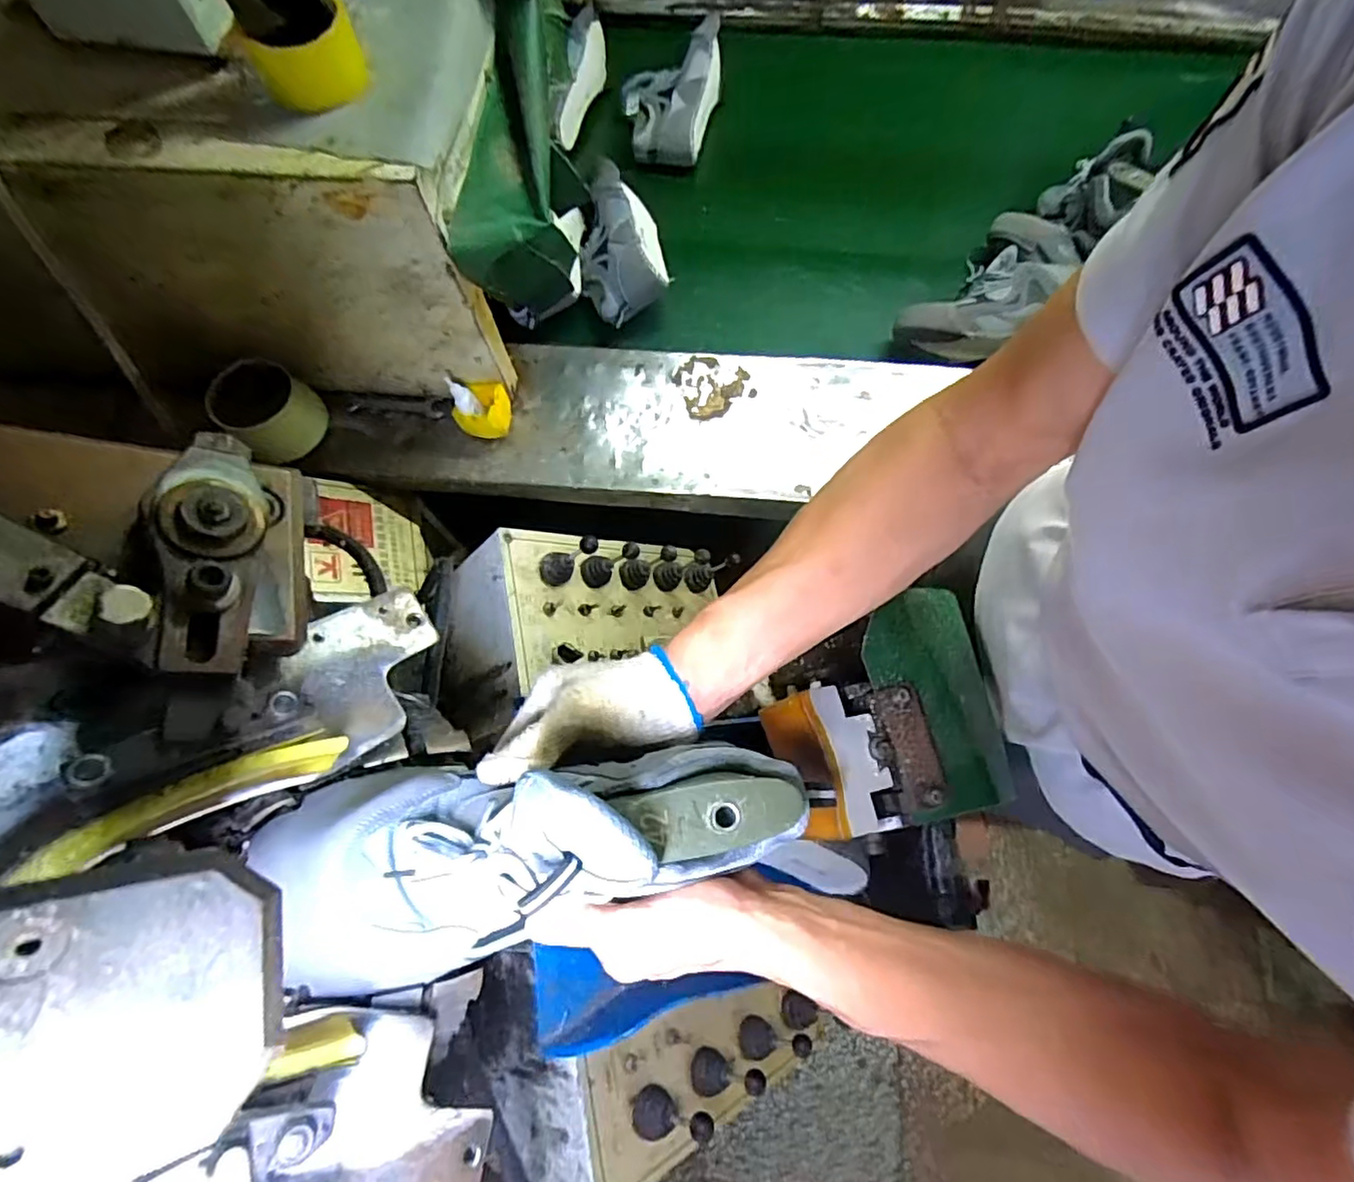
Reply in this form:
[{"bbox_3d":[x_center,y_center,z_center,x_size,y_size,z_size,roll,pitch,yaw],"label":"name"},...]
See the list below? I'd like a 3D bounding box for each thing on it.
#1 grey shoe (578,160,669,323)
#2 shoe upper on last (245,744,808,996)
[{"bbox_3d":[-0.091,-0.547,0.960,0.131,0.093,0.267,-10,72,-2],"label":"grey shoe"},{"bbox_3d":[-0.074,0.135,0.316,0.278,0.116,0.107,-11,72,2],"label":"shoe upper on last"}]

